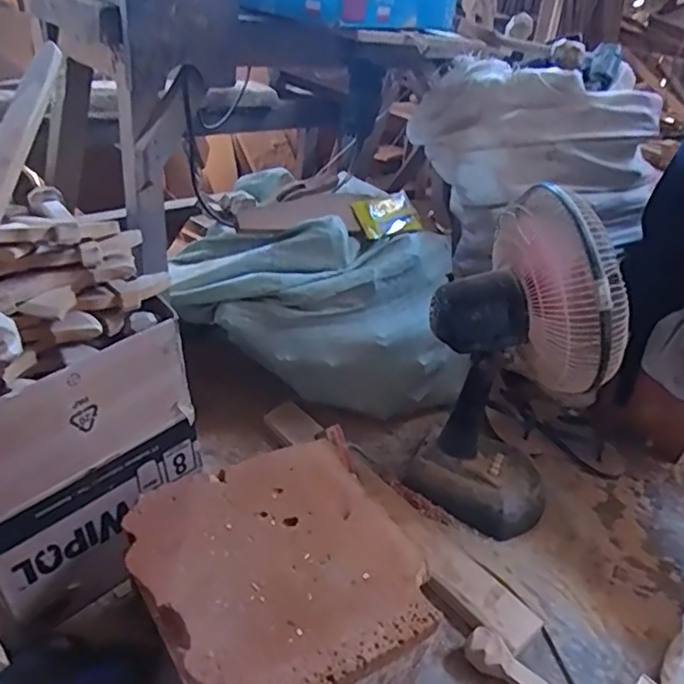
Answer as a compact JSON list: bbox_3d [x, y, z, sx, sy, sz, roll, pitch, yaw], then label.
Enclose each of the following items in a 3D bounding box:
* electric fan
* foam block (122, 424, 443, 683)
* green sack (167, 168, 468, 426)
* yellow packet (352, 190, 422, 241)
[{"bbox_3d":[0.309,0.028,1.034,0.267,0.533,0.280,21,34,23],"label":"electric fan"},{"bbox_3d":[-0.081,0.328,0.792,0.319,0.164,0.339,-15,37,-32],"label":"foam block"},{"bbox_3d":[-0.034,-0.090,1.262,0.588,0.377,0.345,8,31,3],"label":"green sack"},{"bbox_3d":[0.095,-0.259,1.234,0.139,0.082,0.023,-22,8,-25],"label":"yellow packet"}]

